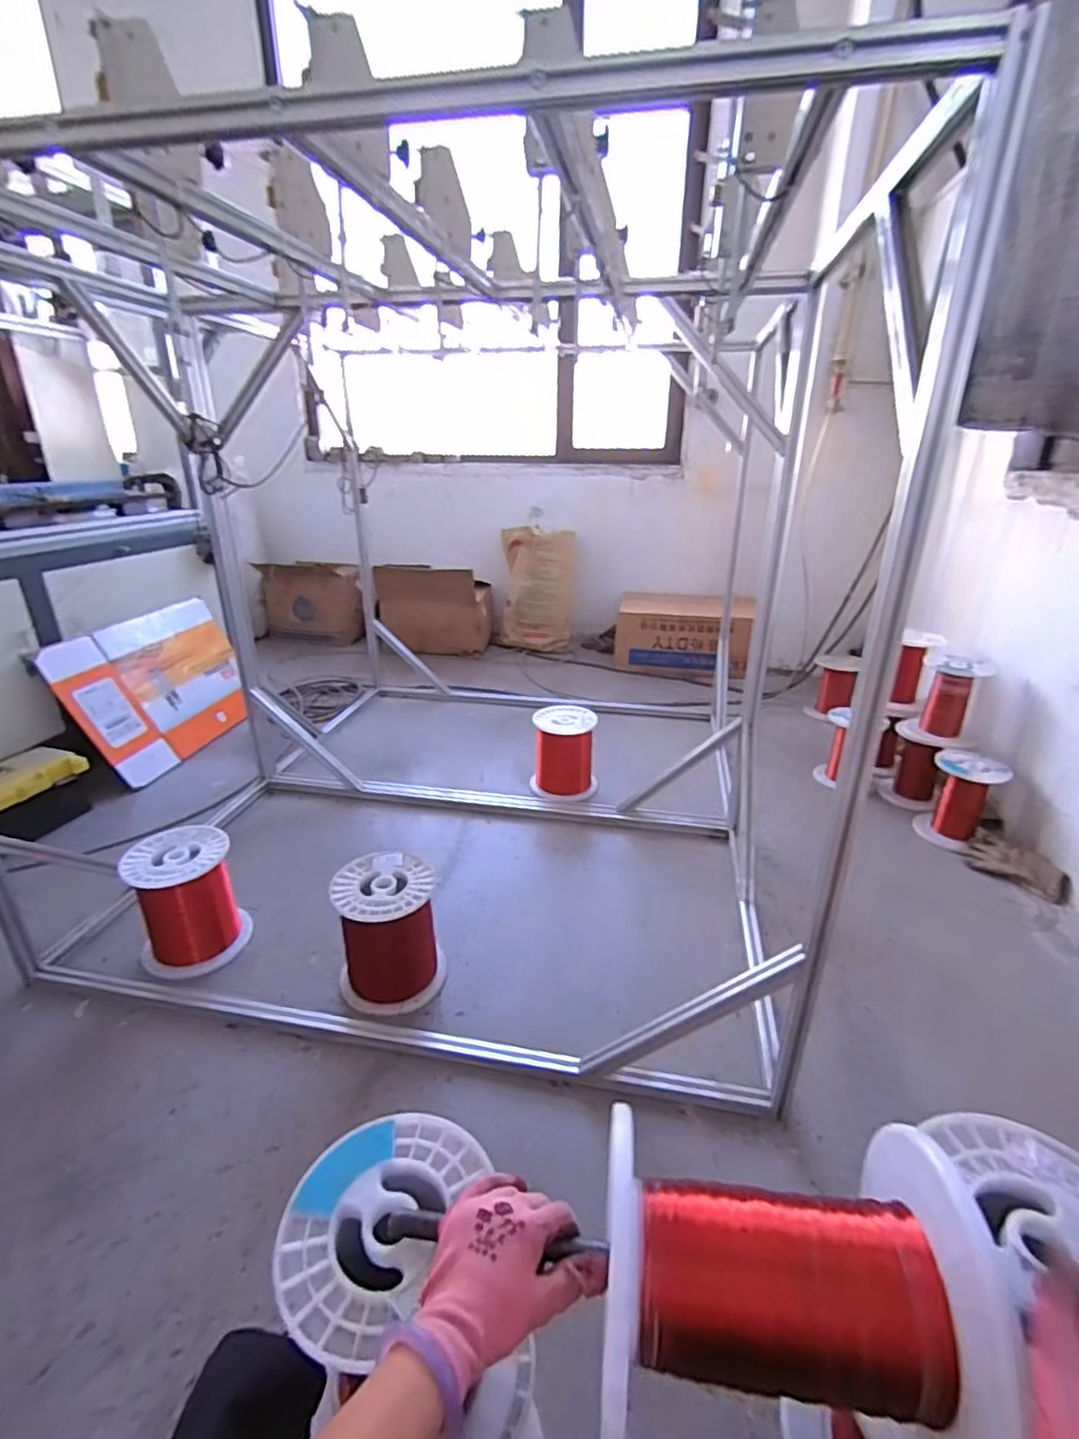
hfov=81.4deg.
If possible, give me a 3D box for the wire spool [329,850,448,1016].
[{"bbox_3d":[-0.305,0.427,1.272,0.205,0.239,0.206,-7,26,-15],"label":"wire spool"}]

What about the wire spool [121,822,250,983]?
[{"bbox_3d":[-0.754,0.389,1.348,0.199,0.252,0.200,0,25,0],"label":"wire spool"}]

